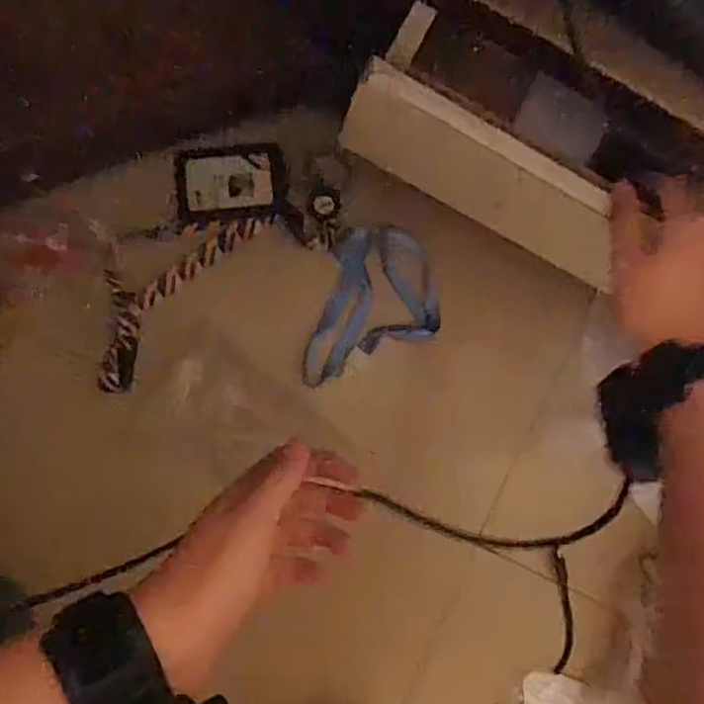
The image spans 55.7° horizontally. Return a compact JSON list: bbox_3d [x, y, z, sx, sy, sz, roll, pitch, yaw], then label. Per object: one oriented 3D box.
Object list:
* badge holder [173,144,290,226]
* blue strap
[{"bbox_3d":[-0.114,-0.160,0.635,0.101,0.012,0.066,-6,91,-8],"label":"badge holder"},{"bbox_3d":[0.008,-0.052,0.651,0.146,0.022,0.124,-20,93,-8],"label":"blue strap"}]

